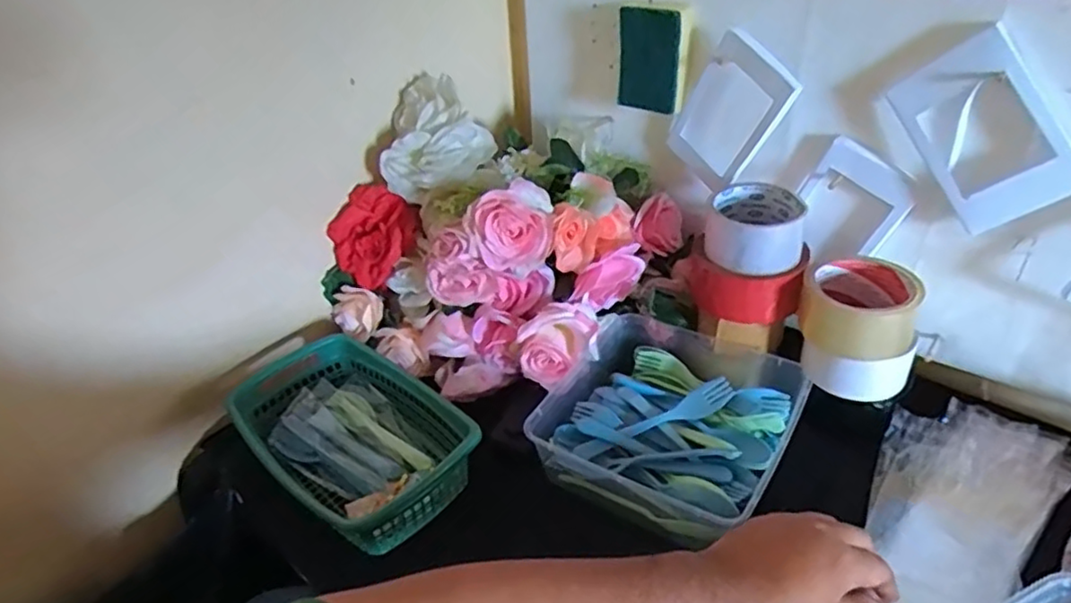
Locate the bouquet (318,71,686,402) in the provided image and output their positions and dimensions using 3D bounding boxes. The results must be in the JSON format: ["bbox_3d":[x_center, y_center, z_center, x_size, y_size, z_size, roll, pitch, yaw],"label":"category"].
[{"bbox_3d":[-0.031,-0.079,0.702,0.278,0.241,0.295,25,44,37],"label":"bouquet"}]

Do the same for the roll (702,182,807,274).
[{"bbox_3d":[0.203,-0.069,0.600,0.085,0.051,0.081,-3,34,2],"label":"roll"}]

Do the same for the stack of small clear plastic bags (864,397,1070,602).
[{"bbox_3d":[0.327,0.165,0.520,0.227,0.029,0.121,-40,48,-24],"label":"stack of small clear plastic bags"}]

